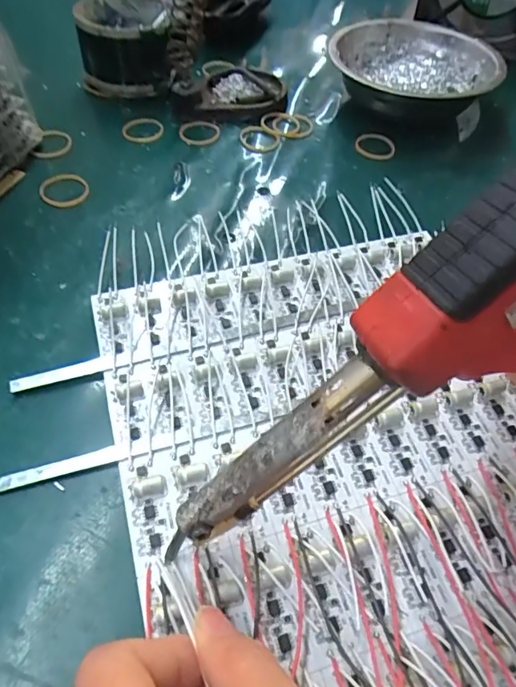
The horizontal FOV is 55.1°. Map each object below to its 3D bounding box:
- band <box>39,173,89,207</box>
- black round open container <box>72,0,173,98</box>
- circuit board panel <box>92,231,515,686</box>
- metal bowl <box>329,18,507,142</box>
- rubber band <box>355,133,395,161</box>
[{"bbox_3d":[-0.123,-0.098,0.316,0.030,0.004,0.031,-15,55,-15],"label":"band"},{"bbox_3d":[-0.104,-0.240,0.395,0.068,0.048,0.089,-3,53,-7],"label":"black round open container"},{"bbox_3d":[0.042,0.044,0.212,0.191,0.013,0.231,-12,54,-14],"label":"circuit board panel"},{"bbox_3d":[0.121,-0.203,0.383,0.121,0.045,0.121,2,52,-3],"label":"metal bowl"},{"bbox_3d":[0.085,-0.144,0.360,0.029,0.005,0.030,15,53,7],"label":"rubber band"}]

